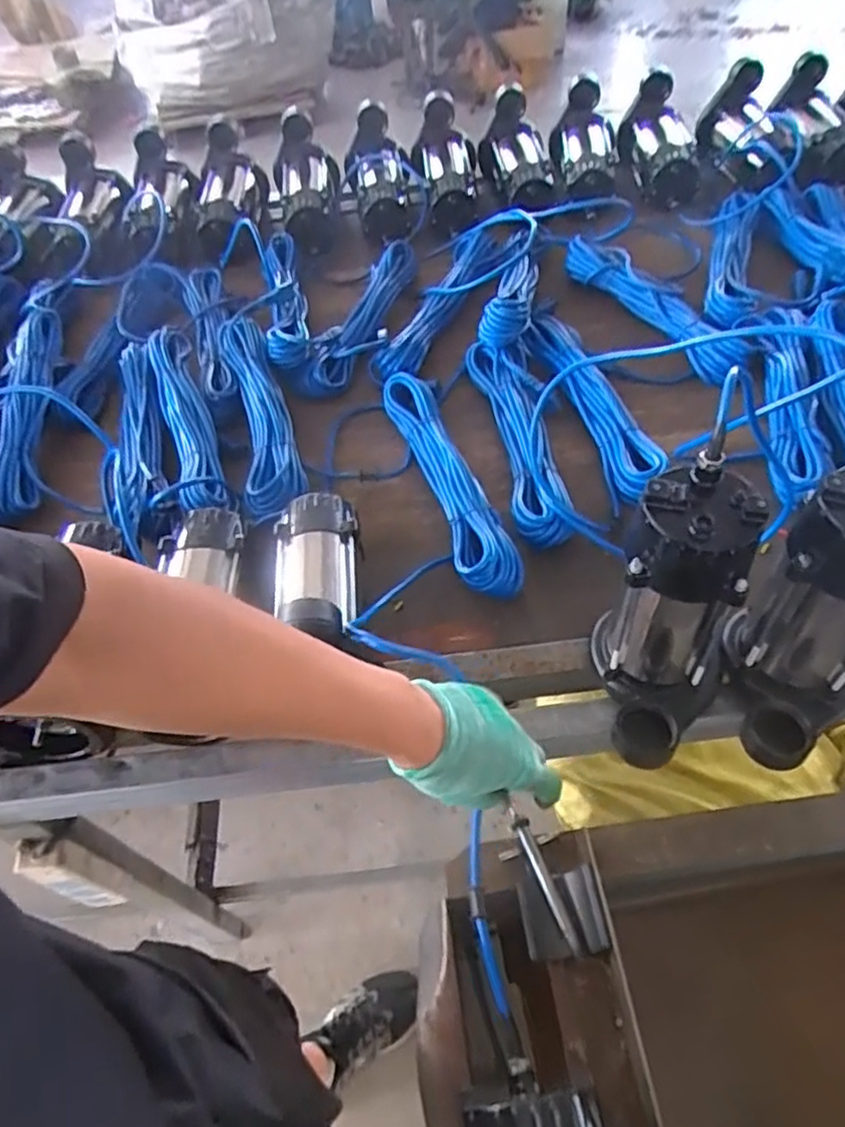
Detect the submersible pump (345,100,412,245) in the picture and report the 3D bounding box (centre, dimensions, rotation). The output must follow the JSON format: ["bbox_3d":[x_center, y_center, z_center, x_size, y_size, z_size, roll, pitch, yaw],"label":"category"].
[{"bbox_3d":[-0.082,-0.663,1.177,0.100,0.086,0.273,-7,72,0],"label":"submersible pump"}]

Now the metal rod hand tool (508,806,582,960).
[{"bbox_3d":[0.098,0.253,0.550,0.013,0.013,0.118,-19,56,-10],"label":"metal rod hand tool"}]

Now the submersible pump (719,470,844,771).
[{"bbox_3d":[0.318,0.047,0.550,0.114,0.220,0.140,36,63,27],"label":"submersible pump"}]

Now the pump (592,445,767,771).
[{"bbox_3d":[0.216,0.045,0.560,0.111,0.221,0.155,-6,53,1],"label":"pump"}]

